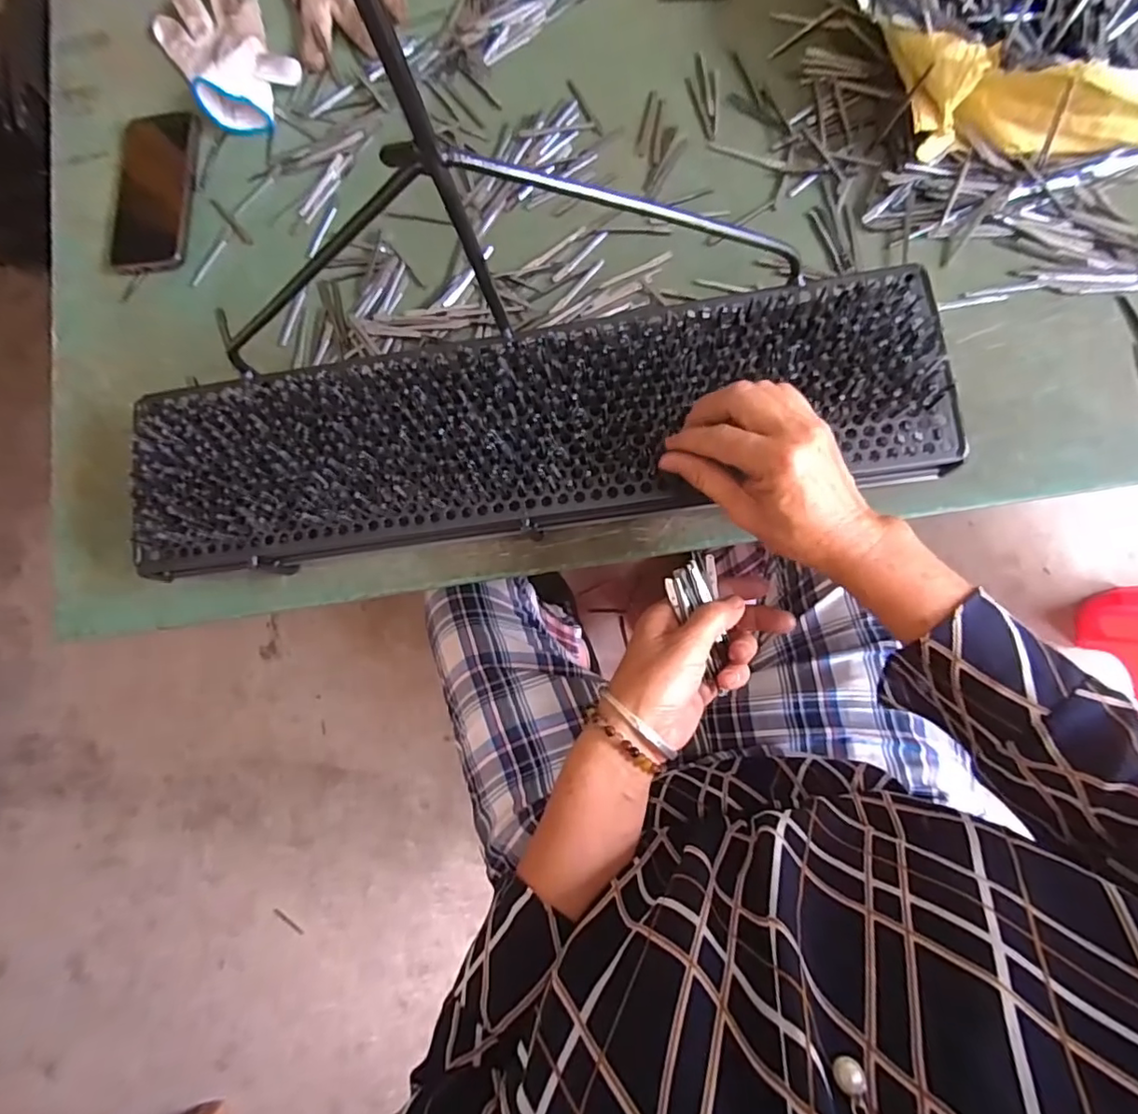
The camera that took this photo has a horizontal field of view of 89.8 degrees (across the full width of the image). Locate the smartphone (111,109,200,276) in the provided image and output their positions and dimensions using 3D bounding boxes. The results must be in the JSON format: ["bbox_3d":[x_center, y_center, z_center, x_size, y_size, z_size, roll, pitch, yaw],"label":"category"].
[{"bbox_3d":[-0.395,-0.350,0.546,0.075,0.009,0.159,-1,83,7],"label":"smartphone"}]

